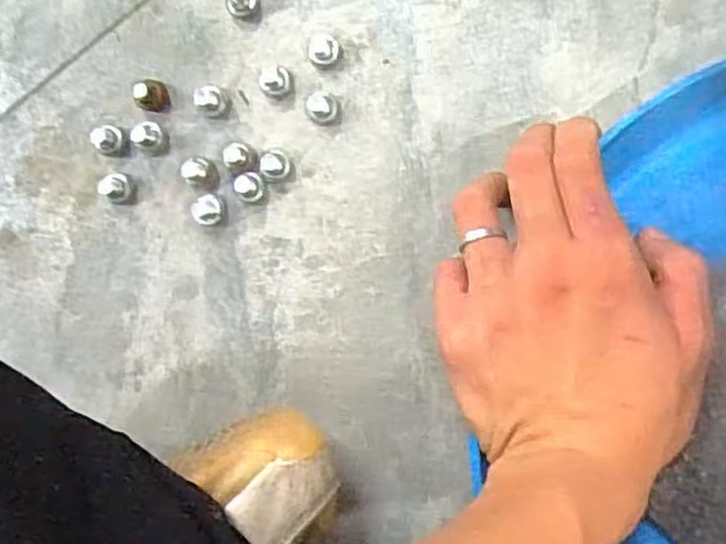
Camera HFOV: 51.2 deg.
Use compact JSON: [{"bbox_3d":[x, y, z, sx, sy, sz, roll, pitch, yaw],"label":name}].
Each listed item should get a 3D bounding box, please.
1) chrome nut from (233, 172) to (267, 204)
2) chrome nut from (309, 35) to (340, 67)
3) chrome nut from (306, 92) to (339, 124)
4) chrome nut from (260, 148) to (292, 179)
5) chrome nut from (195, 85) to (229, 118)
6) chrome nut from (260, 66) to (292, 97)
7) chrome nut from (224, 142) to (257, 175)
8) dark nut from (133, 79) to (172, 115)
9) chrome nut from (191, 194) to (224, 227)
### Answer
[{"bbox_3d":[-0.050,-0.038,0.338,0.011,0.013,0.013,2,91,9],"label":"chrome nut"},{"bbox_3d":[-0.017,-0.099,0.335,0.015,0.008,0.014,0,90,9],"label":"chrome nut"},{"bbox_3d":[-0.018,-0.073,0.335,0.012,0.009,0.014,36,95,7],"label":"chrome nut"},{"bbox_3d":[-0.039,-0.048,0.336,0.011,0.013,0.013,8,92,9],"label":"chrome nut"},{"bbox_3d":[-0.069,-0.077,0.341,0.015,0.012,0.013,32,95,7],"label":"chrome nut"},{"bbox_3d":[-0.039,-0.086,0.338,0.014,0.009,0.014,0,90,9],"label":"chrome nut"},{"bbox_3d":[-0.054,-0.051,0.339,0.013,0.011,0.013,1,91,9],"label":"chrome nut"},{"bbox_3d":[-0.095,-0.080,0.342,0.013,0.016,0.014,0,90,9],"label":"dark nut"},{"bbox_3d":[-0.070,-0.028,0.343,0.012,0.010,0.014,16,93,8],"label":"chrome nut"}]

